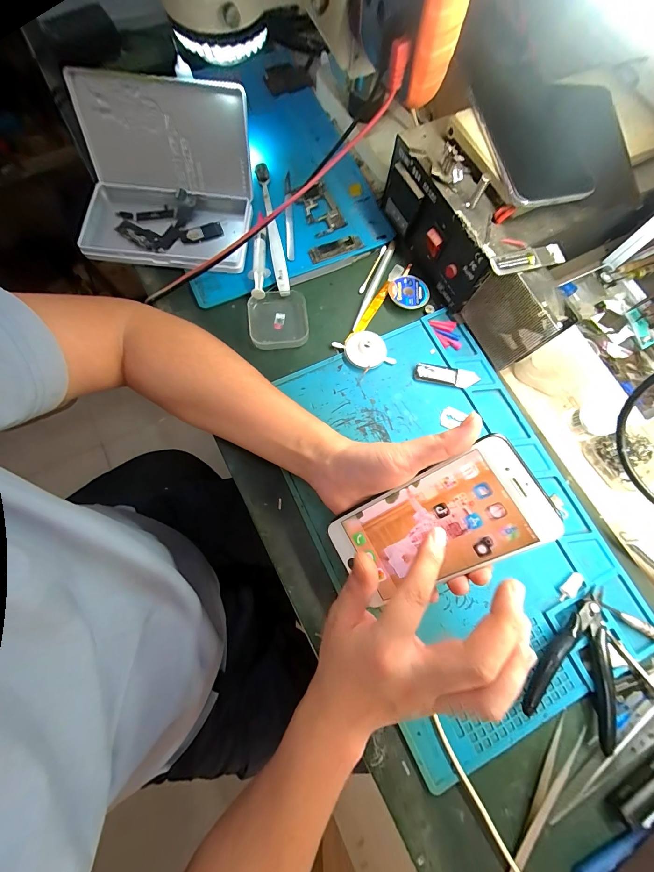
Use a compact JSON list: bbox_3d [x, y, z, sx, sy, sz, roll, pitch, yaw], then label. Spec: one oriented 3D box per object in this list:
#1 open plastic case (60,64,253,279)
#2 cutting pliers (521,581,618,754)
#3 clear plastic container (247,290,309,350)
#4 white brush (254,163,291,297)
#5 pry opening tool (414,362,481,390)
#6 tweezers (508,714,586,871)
[{"bbox_3d":[-0.182,-0.277,0.332,0.192,0.090,0.158,4,77,0],"label":"open plastic case"},{"bbox_3d":[0.229,0.201,0.263,0.078,0.013,0.119,37,79,8],"label":"cutting pliers"},{"bbox_3d":[-0.054,-0.128,0.335,0.064,0.018,0.065,-9,77,-3],"label":"clear plastic container"},{"bbox_3d":[-0.063,-0.239,0.359,0.015,0.020,0.169,-10,77,-3],"label":"white brush"},{"bbox_3d":[0.126,-0.063,0.327,0.066,0.007,0.019,9,77,1],"label":"pry opening tool"},{"bbox_3d":[0.173,0.293,0.244,0.015,0.008,0.125,32,78,7],"label":"tweezers"}]

